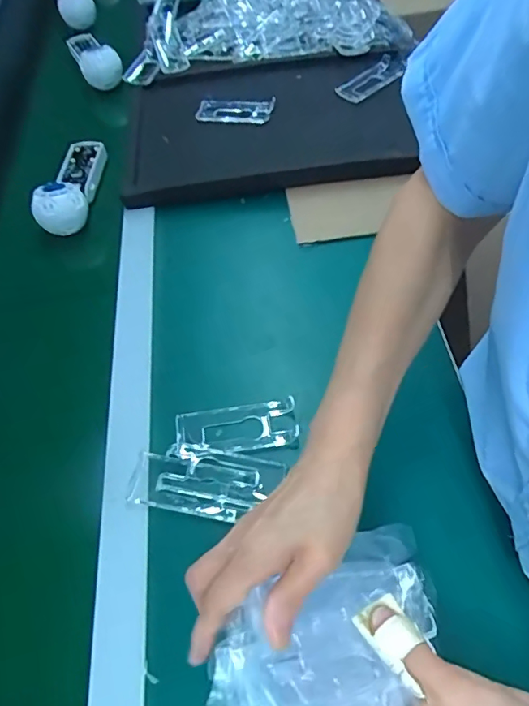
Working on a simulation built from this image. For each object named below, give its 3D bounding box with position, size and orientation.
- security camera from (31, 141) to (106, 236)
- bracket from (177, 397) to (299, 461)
[{"bbox_3d":[-0.256,-0.231,0.655,0.056,0.060,0.176,-3,57,4],"label":"security camera"},{"bbox_3d":[-0.025,0.068,0.446,0.107,0.011,0.047,-8,57,0],"label":"bracket"}]

